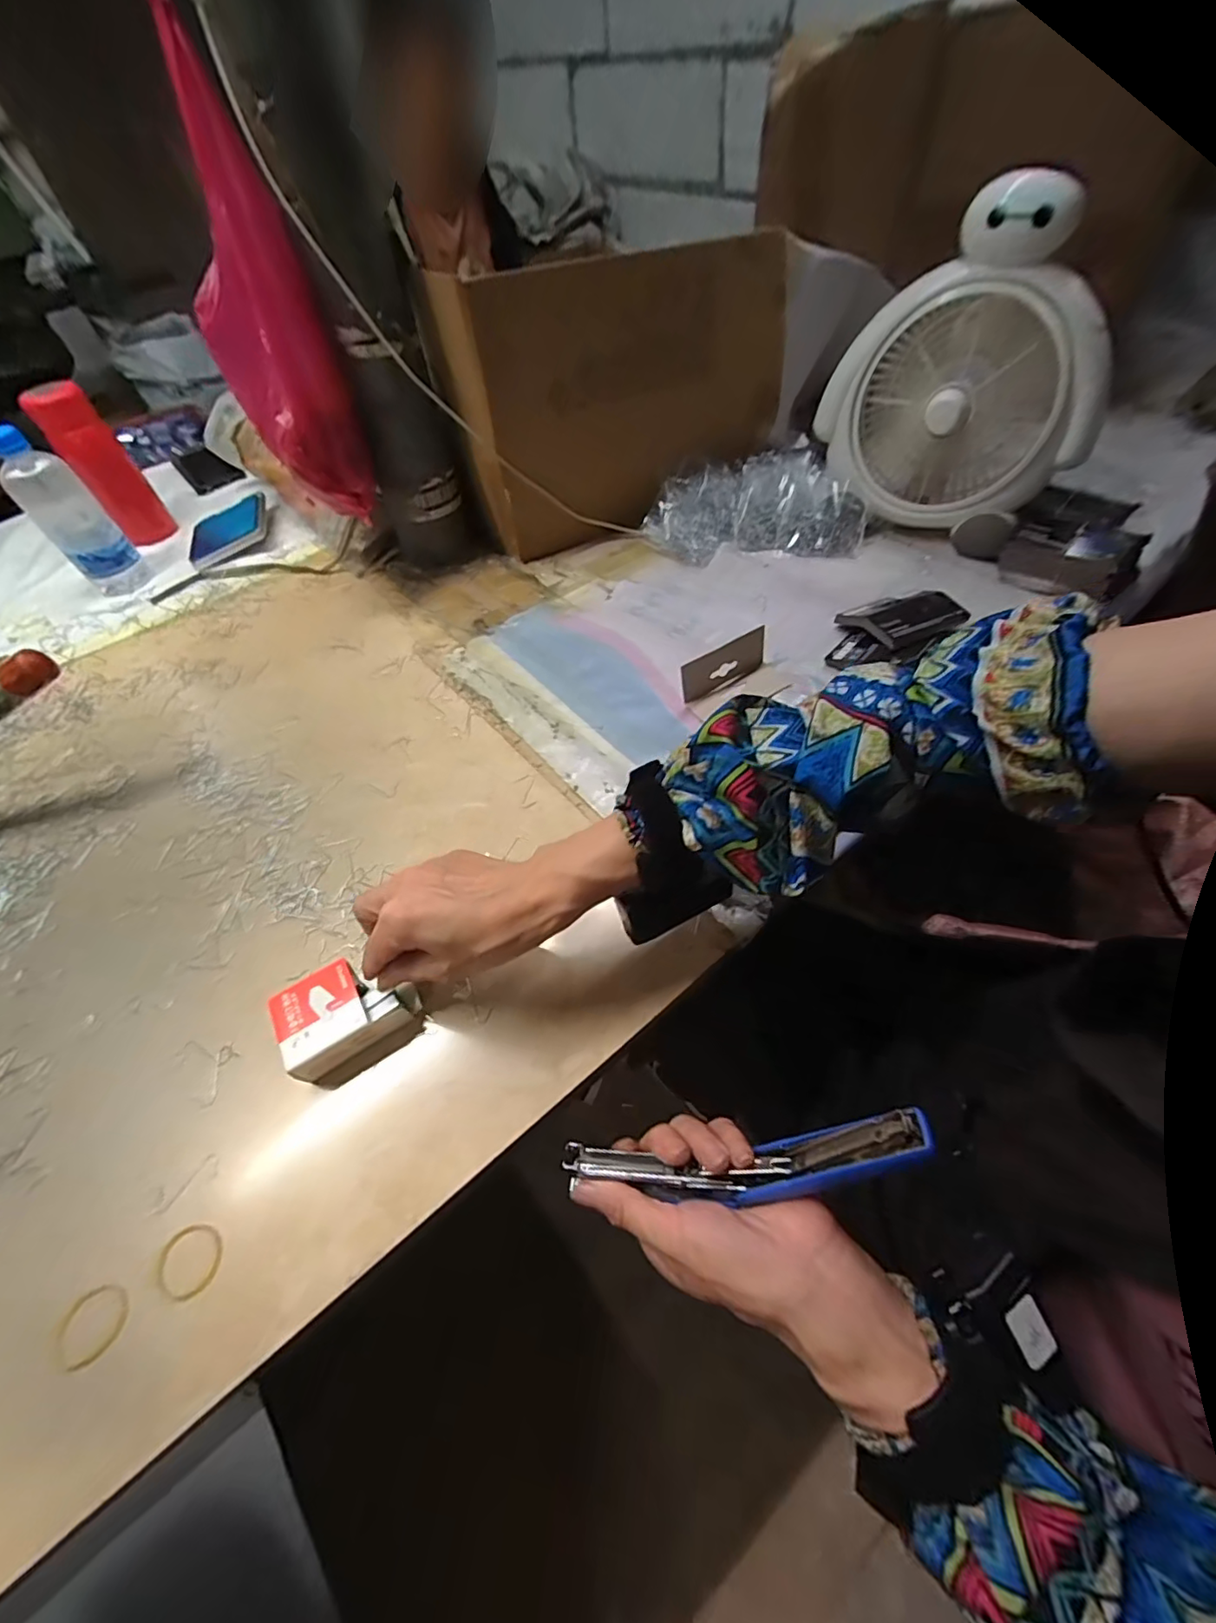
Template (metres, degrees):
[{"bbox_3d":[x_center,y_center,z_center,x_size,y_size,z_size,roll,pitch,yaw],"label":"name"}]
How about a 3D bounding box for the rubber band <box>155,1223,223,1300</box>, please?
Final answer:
[{"bbox_3d":[-0.229,0.245,0.311,0.035,0.004,0.032,-1,55,3],"label":"rubber band"}]

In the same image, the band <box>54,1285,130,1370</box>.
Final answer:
[{"bbox_3d":[-0.270,0.268,0.297,0.033,0.004,0.035,-2,55,2],"label":"band"}]

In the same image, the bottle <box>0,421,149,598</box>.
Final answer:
[{"bbox_3d":[-0.621,-0.342,0.659,0.072,0.164,0.059,-39,61,-22],"label":"bottle"}]

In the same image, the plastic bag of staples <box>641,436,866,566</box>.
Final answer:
[{"bbox_3d":[0.170,-0.360,0.687,0.237,0.054,0.165,-15,55,-7],"label":"plastic bag of staples"}]

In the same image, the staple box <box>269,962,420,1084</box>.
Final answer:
[{"bbox_3d":[-0.168,0.128,0.368,0.077,0.029,0.056,-32,59,-18],"label":"staple box"}]

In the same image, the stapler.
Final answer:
[{"bbox_3d":[0.065,0.174,0.283,0.176,0.029,0.028,-18,52,19],"label":"stapler"}]

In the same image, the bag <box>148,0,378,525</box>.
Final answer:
[{"bbox_3d":[-0.291,-0.413,0.485,0.103,0.272,0.097,-21,56,-10],"label":"bag"}]

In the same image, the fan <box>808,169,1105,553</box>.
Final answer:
[{"bbox_3d":[0.374,-0.447,0.602,0.255,0.278,0.148,25,60,19],"label":"fan"}]

